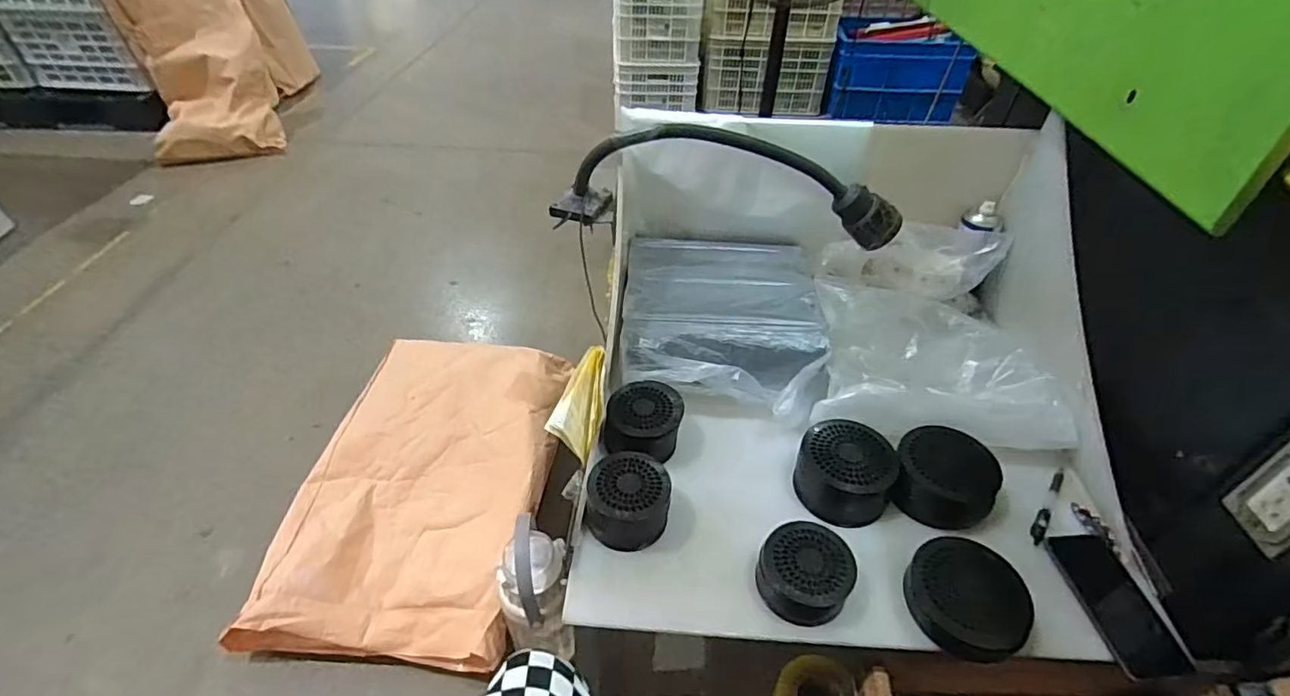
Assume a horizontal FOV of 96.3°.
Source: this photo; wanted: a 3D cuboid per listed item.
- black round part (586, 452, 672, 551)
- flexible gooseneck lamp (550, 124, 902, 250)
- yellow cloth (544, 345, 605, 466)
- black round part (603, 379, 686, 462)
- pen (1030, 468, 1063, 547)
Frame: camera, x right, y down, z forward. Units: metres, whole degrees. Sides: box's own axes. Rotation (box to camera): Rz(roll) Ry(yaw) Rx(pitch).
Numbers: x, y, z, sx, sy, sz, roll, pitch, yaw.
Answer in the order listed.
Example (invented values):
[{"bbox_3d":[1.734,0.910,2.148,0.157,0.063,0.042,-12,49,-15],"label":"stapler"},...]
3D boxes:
[{"bbox_3d":[-0.019,0.190,0.726,0.099,0.077,0.104,0,43,0],"label":"black round part"},{"bbox_3d":[0.121,-0.247,0.867,0.527,0.155,0.062,3,43,2],"label":"flexible gooseneck lamp"},{"bbox_3d":[-0.082,0.063,0.765,0.065,0.044,0.164,7,60,7],"label":"yellow cloth"},{"bbox_3d":[-0.002,0.099,0.814,0.103,0.088,0.101,0,43,0],"label":"black round part"},{"bbox_3d":[0.525,0.205,0.752,0.015,0.014,0.140,31,50,28],"label":"pen"}]

